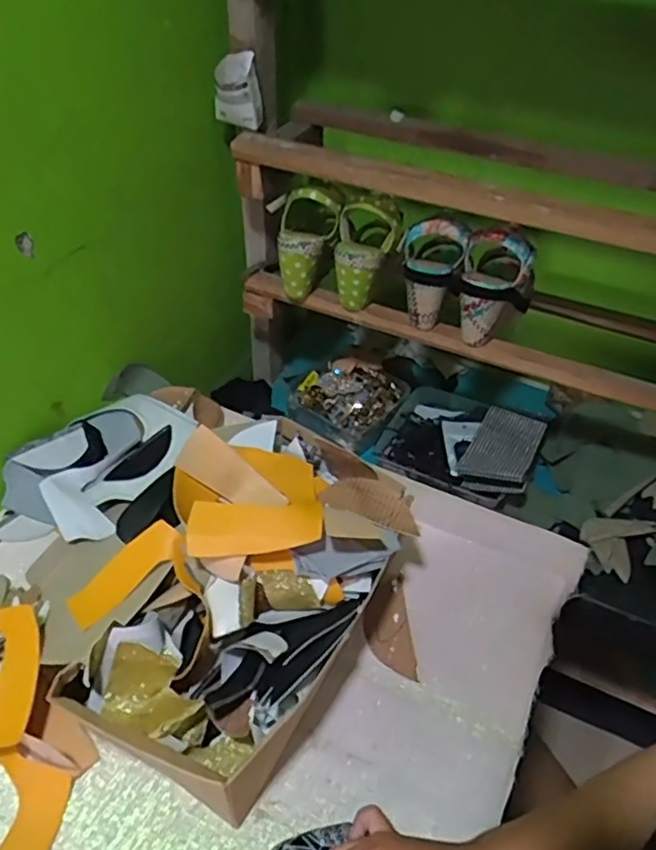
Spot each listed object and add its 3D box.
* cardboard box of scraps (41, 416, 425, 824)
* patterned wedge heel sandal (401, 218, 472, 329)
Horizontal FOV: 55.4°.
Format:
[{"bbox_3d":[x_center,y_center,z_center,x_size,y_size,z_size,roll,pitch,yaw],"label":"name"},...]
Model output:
[{"bbox_3d":[-0.064,0.151,0.582,0.197,0.158,0.341,22,46,19],"label":"cardboard box of scraps"},{"bbox_3d":[0.130,-0.194,0.793,0.079,0.128,0.075,11,43,8],"label":"patterned wedge heel sandal"}]

